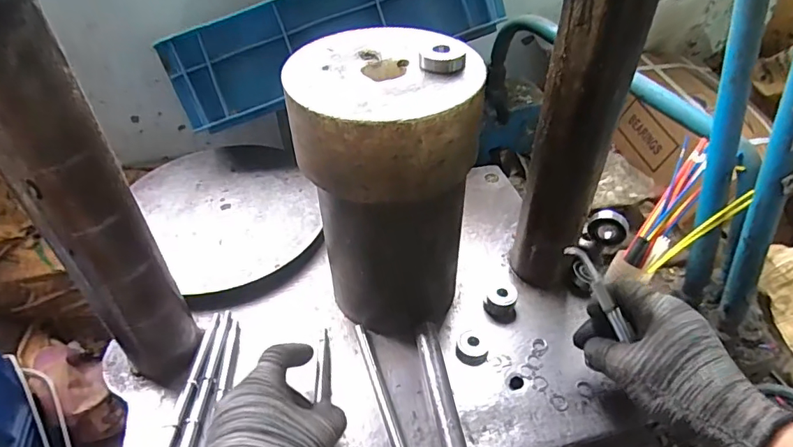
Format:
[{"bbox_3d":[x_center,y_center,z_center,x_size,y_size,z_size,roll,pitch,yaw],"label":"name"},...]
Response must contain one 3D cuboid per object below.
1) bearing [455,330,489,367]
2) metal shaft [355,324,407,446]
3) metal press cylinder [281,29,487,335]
[{"bbox_3d":[0.073,0.116,0.478,0.030,0.012,0.037,1,43,3],"label":"bearing"},{"bbox_3d":[-0.011,0.156,0.437,0.011,0.008,0.161,-14,44,-13],"label":"metal shaft"},{"bbox_3d":[-0.006,-0.021,0.435,0.126,0.243,0.133,-1,43,1],"label":"metal press cylinder"}]

